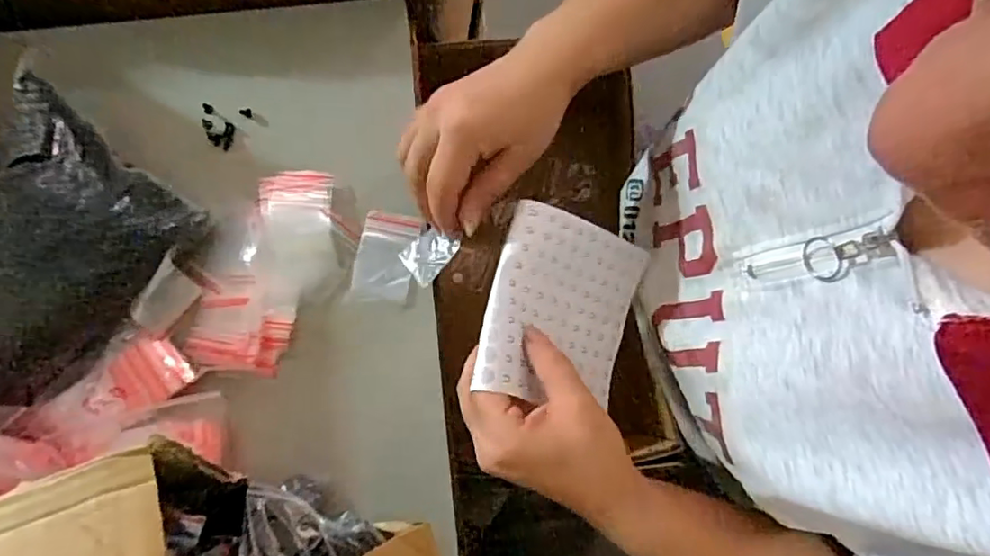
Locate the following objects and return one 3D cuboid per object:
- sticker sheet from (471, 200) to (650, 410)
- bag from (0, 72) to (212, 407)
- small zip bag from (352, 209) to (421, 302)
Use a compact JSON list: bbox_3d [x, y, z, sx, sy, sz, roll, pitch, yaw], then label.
[{"bbox_3d":[0.048,0.020,0.373,0.112,0.019,0.119,22,78,-32],"label":"sticker sheet"},{"bbox_3d":[-0.286,-0.009,0.361,0.111,0.075,0.167,31,80,5],"label":"bag"},{"bbox_3d":[-0.077,-0.015,0.405,0.040,0.004,0.063,10,82,-1],"label":"small zip bag"}]

